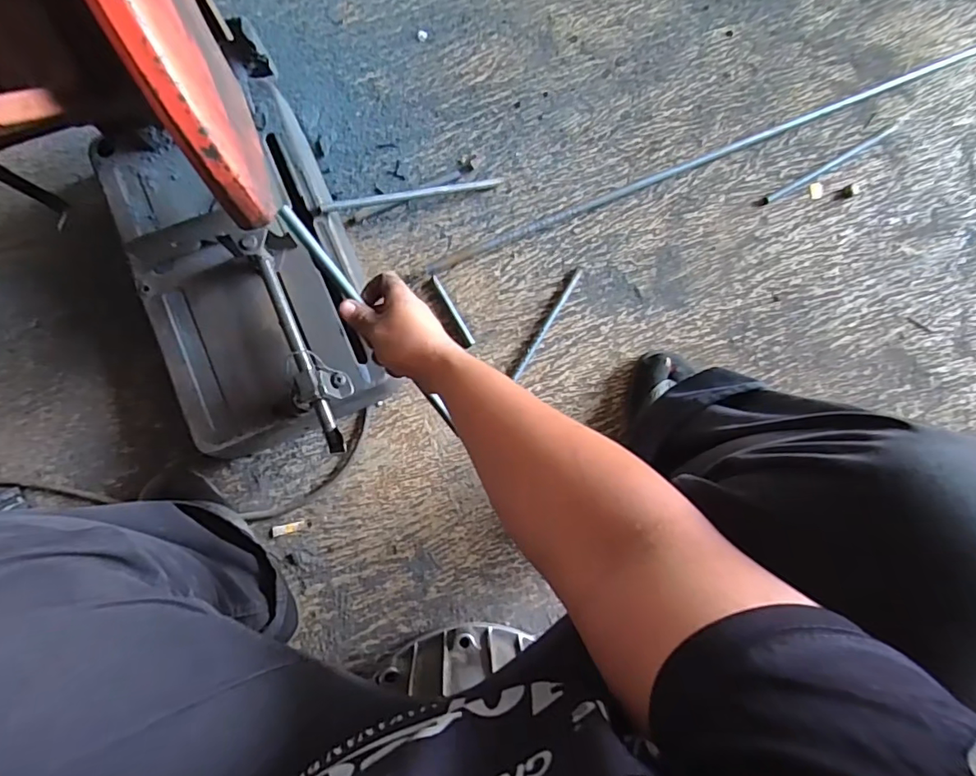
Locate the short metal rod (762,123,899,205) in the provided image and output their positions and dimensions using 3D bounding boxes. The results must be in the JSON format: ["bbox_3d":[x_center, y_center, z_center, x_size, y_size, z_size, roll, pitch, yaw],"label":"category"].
[{"bbox_3d":[0.526,-0.343,0.783,0.260,0.005,0.012,-30,86,-6],"label":"short metal rod"}]

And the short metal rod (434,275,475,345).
[{"bbox_3d":[-0.048,-0.109,0.716,0.009,0.011,0.110,-29,86,-6],"label":"short metal rod"}]

